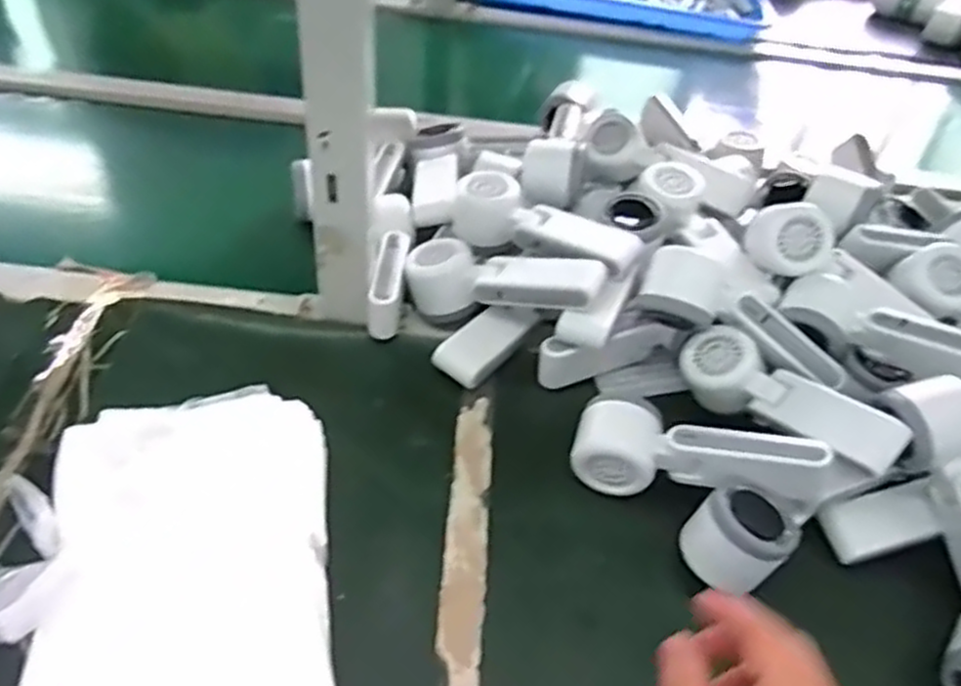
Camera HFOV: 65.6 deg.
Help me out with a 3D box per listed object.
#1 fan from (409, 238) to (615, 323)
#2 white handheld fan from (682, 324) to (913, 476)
[{"bbox_3d":[0.019,-0.050,0.613,0.162,0.052,0.048,3,45,23],"label":"fan"},{"bbox_3d":[0.223,0.047,0.548,0.042,0.060,0.161,-32,43,-29],"label":"white handheld fan"}]

